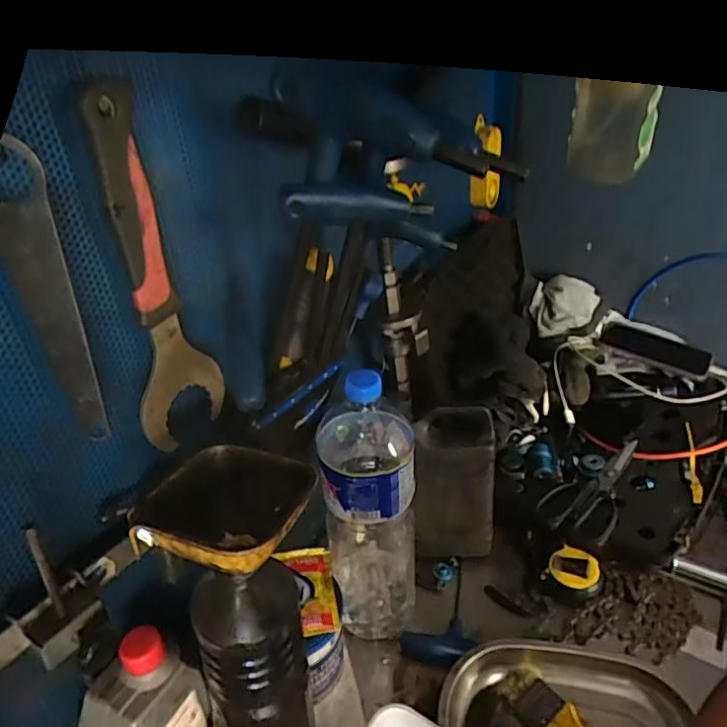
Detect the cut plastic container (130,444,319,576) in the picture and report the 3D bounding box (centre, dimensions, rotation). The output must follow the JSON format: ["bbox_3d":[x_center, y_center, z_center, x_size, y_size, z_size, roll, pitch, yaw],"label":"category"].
[{"bbox_3d":[-0.087,0.100,0.378,0.104,0.066,0.091,7,34,18],"label":"cut plastic container"}]

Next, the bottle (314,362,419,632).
[{"bbox_3d":[0.007,0.138,0.572,0.086,0.301,0.097,-4,32,1],"label":"bottle"}]

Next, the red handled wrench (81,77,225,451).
[{"bbox_3d":[-0.142,-0.052,0.396,0.013,0.245,0.067,17,38,31],"label":"red handled wrench"}]

